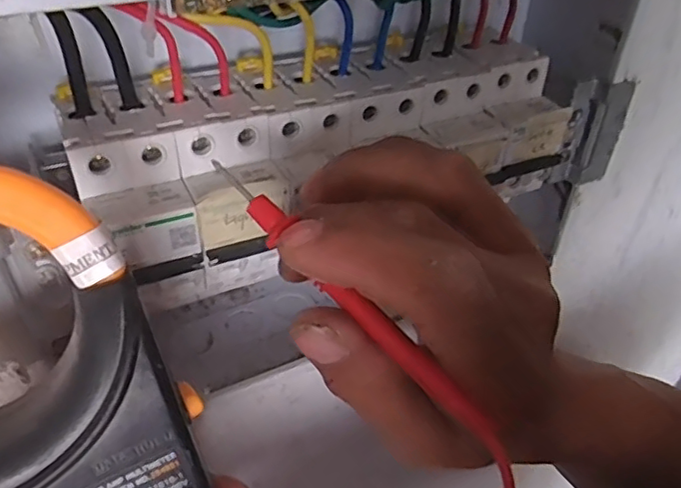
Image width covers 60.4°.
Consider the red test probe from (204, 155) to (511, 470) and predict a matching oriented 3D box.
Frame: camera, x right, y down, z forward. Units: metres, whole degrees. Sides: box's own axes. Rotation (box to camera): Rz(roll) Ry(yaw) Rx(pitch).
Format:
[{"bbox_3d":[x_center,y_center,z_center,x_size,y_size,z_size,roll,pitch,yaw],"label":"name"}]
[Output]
[{"bbox_3d":[0.006,0.019,0.173,0.120,0.006,0.007,44,48,5],"label":"red test probe"}]

